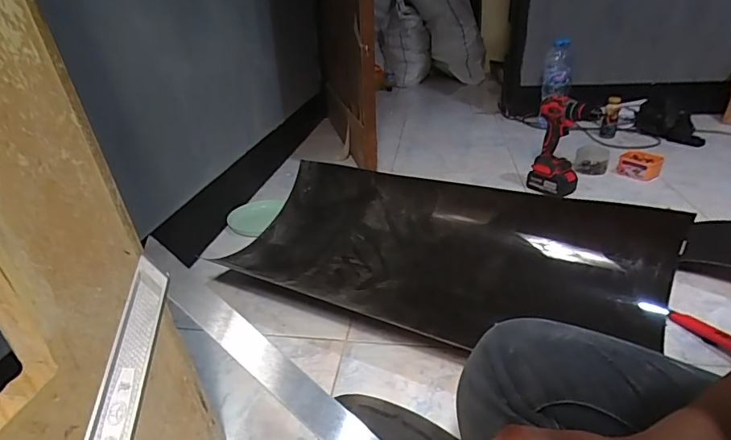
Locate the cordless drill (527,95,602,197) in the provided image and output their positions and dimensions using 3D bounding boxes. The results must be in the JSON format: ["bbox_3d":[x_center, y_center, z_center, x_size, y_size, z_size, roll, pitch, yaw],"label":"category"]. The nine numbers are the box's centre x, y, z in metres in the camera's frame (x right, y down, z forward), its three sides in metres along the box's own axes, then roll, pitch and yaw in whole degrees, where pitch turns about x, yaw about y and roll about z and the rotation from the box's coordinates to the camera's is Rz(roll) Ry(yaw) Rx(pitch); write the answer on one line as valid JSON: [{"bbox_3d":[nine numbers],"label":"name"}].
[{"bbox_3d":[0.521,-0.189,1.202,0.148,0.249,0.070,11,30,26],"label":"cordless drill"}]

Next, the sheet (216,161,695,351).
[{"bbox_3d":[0.131,0.061,0.826,0.756,0.164,0.279,9,29,23],"label":"sheet"}]

